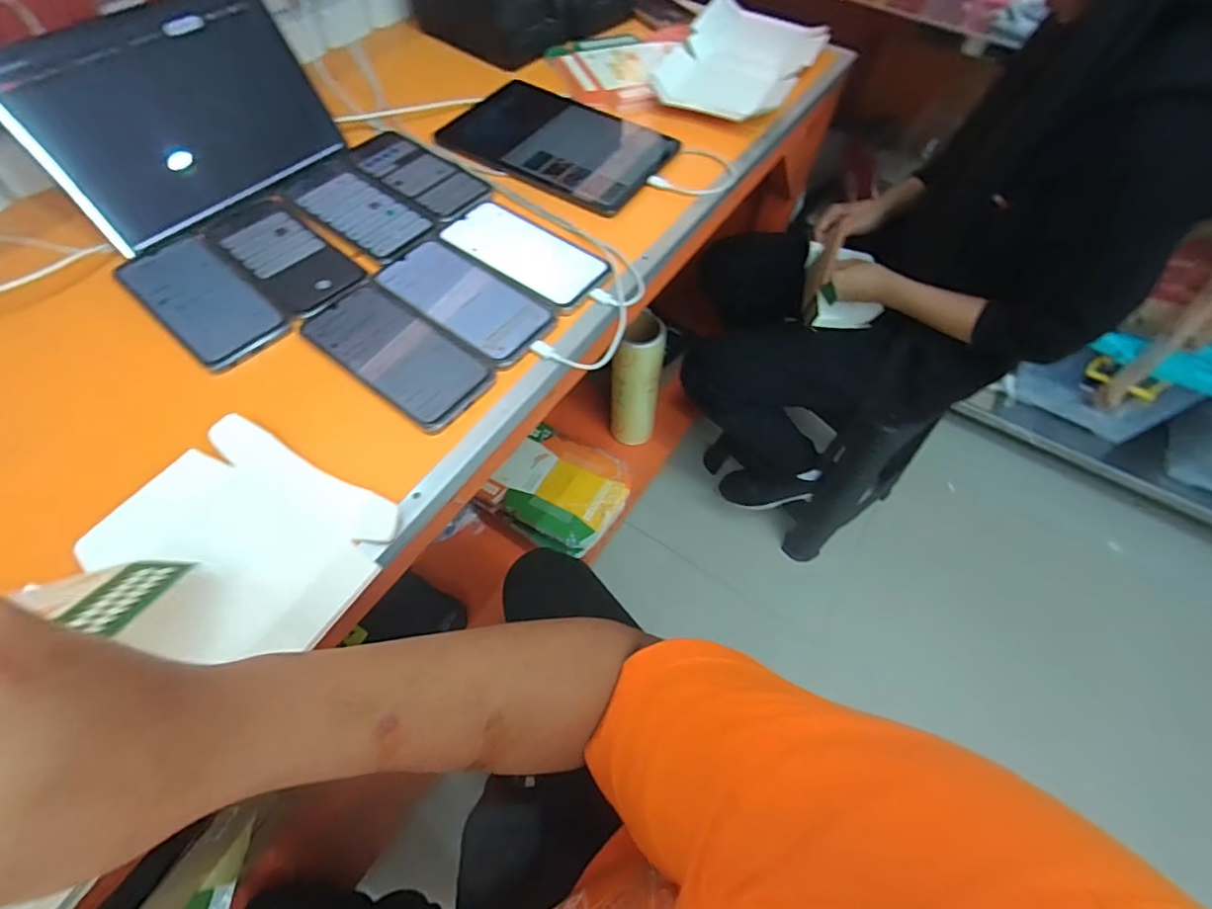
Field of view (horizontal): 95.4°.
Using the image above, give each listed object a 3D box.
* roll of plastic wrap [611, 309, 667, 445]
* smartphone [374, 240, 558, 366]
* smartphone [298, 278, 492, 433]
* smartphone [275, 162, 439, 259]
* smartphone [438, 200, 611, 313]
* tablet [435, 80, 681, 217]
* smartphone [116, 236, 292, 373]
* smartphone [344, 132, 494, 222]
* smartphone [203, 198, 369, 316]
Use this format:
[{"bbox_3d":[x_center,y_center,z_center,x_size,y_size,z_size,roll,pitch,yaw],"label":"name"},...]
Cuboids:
[{"bbox_3d":[0.062,-0.140,1.107,0.100,0.301,0.076,14,59,5],"label":"roll of plastic wrap"},{"bbox_3d":[-0.130,-0.147,0.511,0.166,0.004,0.080,34,63,17],"label":"smartphone"},{"bbox_3d":[-0.178,-0.089,0.475,0.171,0.005,0.083,35,63,17],"label":"smartphone"},{"bbox_3d":[-0.256,-0.257,0.570,0.168,0.004,0.081,35,63,17],"label":"smartphone"},{"bbox_3d":[-0.081,-0.202,0.545,0.166,0.005,0.077,35,63,17],"label":"smartphone"},{"bbox_3d":[-0.053,-0.373,0.652,0.244,0.011,0.178,30,61,14],"label":"tablet"},{"bbox_3d":[-0.368,-0.146,0.498,0.179,0.005,0.078,38,64,18],"label":"smartphone"},{"bbox_3d":[-0.209,-0.312,0.611,0.175,0.004,0.080,36,63,17],"label":"smartphone"},{"bbox_3d":[-0.311,-0.192,0.532,0.171,0.004,0.080,39,64,19],"label":"smartphone"}]

